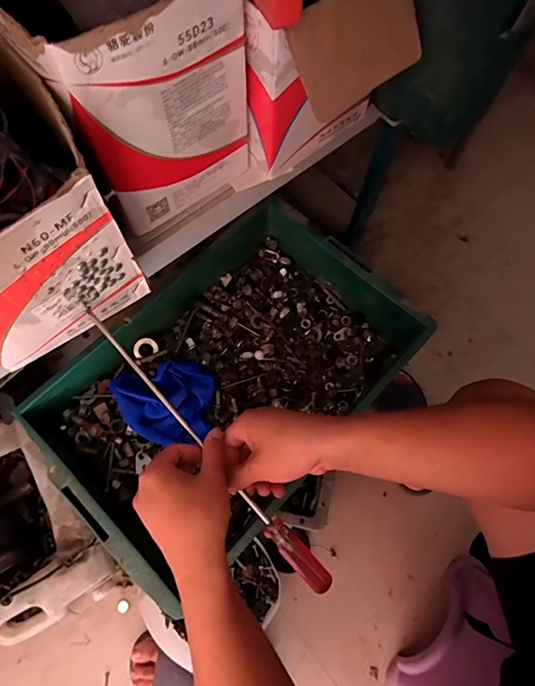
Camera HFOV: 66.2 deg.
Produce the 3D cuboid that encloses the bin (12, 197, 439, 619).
[{"bbox_3d":[-0.059,0.053,0.676,0.552,0.123,0.350,-42,76,-15],"label":"bin"}]

